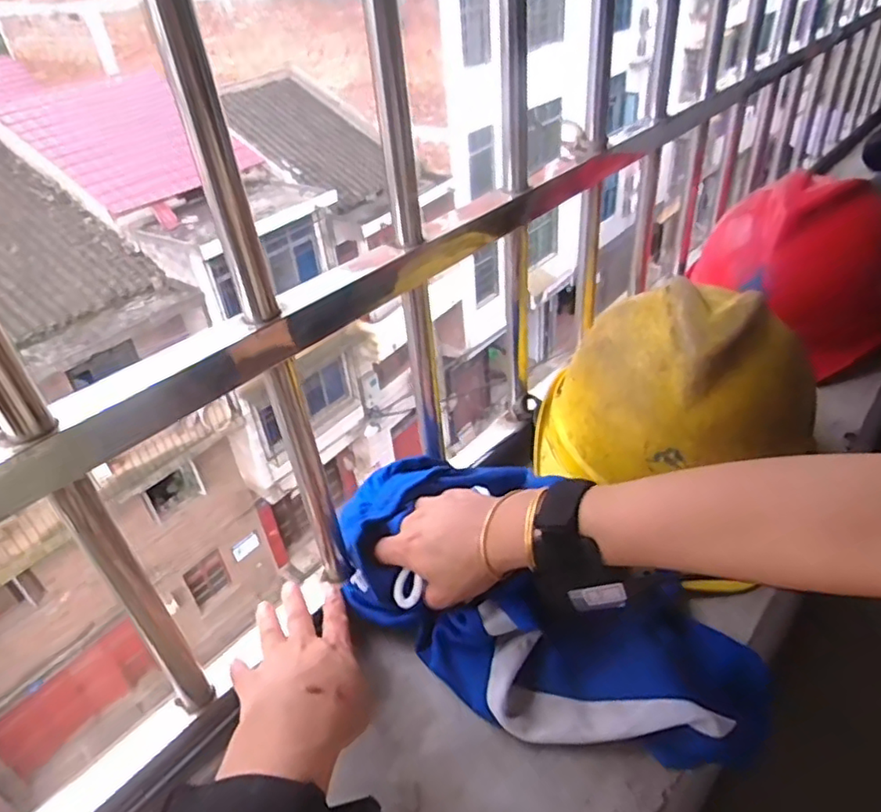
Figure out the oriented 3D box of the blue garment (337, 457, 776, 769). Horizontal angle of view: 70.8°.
[{"bbox_3d":[0.065,0.129,0.420,0.298,0.074,0.151,26,46,22],"label":"blue garment"}]

